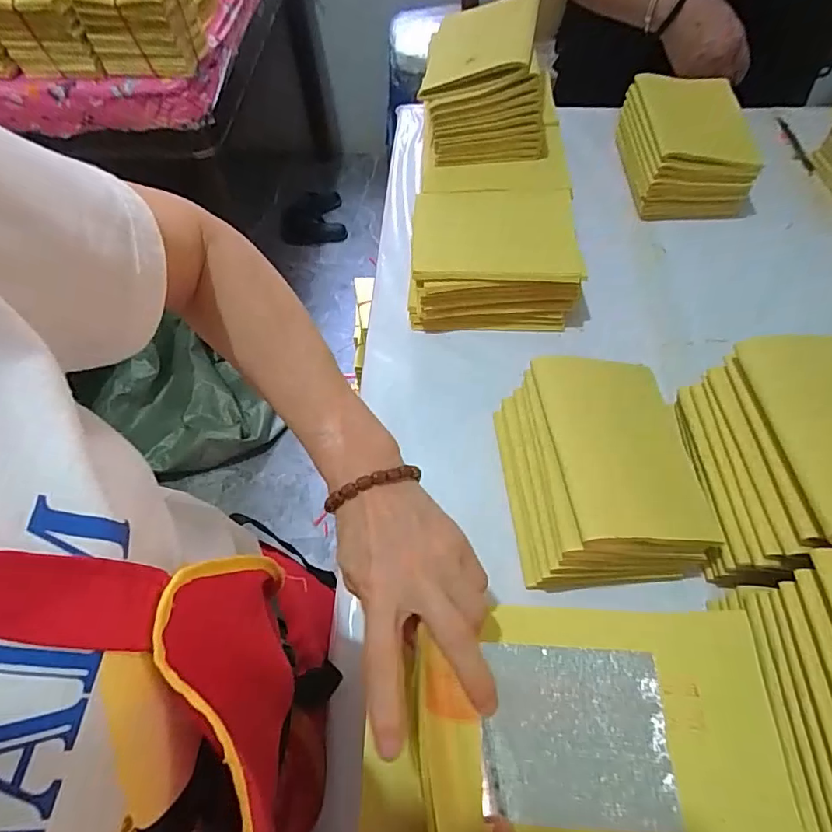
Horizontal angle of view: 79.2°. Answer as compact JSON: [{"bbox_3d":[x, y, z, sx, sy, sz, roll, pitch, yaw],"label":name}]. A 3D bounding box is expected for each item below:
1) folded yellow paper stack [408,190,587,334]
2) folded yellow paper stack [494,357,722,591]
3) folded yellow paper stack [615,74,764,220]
[{"bbox_3d":[0.079,-0.166,0.541,0.164,0.080,0.140,1,60,3],"label":"folded yellow paper stack"},{"bbox_3d":[0.146,0.045,0.406,0.133,0.070,0.167,-6,60,-1],"label":"folded yellow paper stack"},{"bbox_3d":[0.327,-0.329,0.614,0.125,0.081,0.161,1,60,3],"label":"folded yellow paper stack"}]

